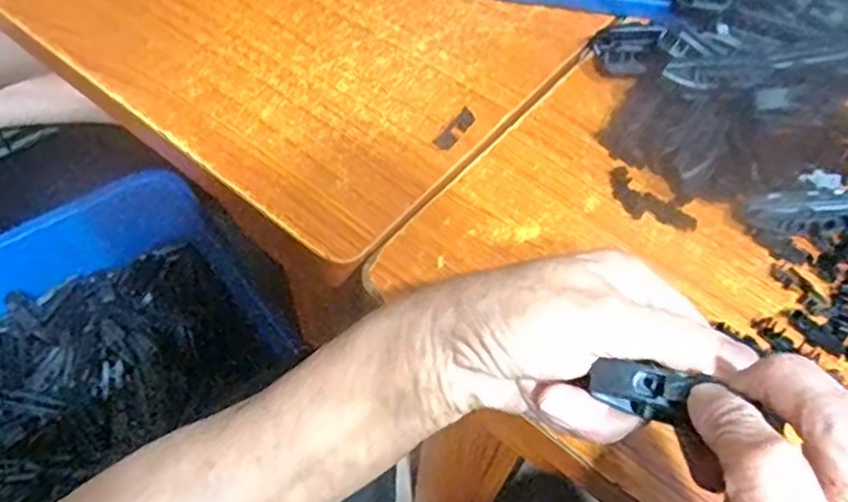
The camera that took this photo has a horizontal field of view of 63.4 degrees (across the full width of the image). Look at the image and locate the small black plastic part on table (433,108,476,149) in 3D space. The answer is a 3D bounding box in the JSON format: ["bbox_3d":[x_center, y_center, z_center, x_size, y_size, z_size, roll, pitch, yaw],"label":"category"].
[{"bbox_3d":[0.019,-0.075,0.427,0.012,0.004,0.032,37,74,12],"label":"small black plastic part on table"}]

